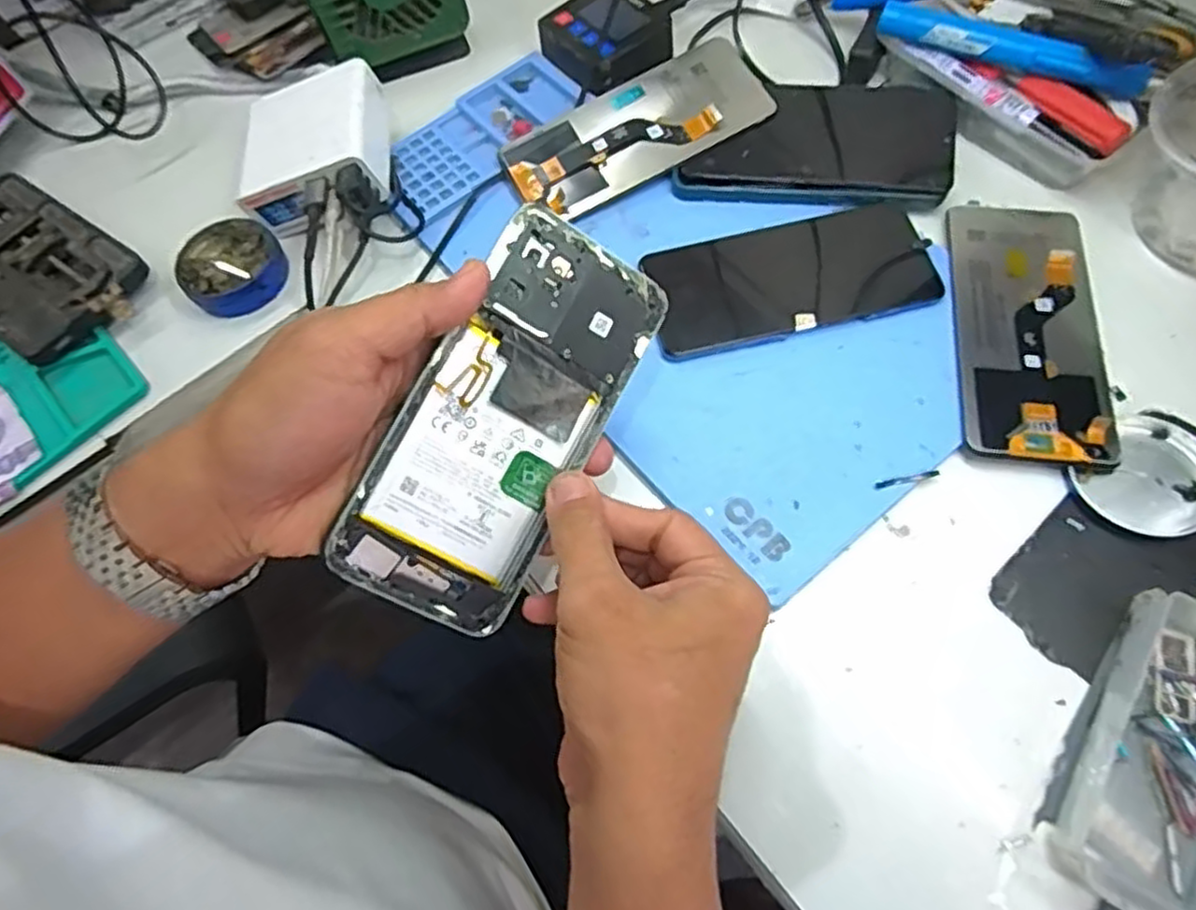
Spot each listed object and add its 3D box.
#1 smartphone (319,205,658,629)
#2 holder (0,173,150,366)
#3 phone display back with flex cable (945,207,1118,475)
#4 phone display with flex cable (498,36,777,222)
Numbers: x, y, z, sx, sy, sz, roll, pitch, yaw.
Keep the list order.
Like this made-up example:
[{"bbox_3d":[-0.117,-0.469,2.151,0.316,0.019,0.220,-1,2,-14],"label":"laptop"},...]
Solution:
[{"bbox_3d":[-0.036,-0.014,0.291,0.072,0.007,0.162,31,84,-18],"label":"smartphone"},{"bbox_3d":[-0.359,-0.120,0.455,0.161,0.031,0.089,30,73,13],"label":"holder"},{"bbox_3d":[0.230,-0.071,0.391,0.071,0.008,0.163,6,63,8],"label":"phone display back with flex cable"},{"bbox_3d":[0.024,-0.202,0.451,0.163,0.007,0.069,-27,75,0],"label":"phone display with flex cable"}]

